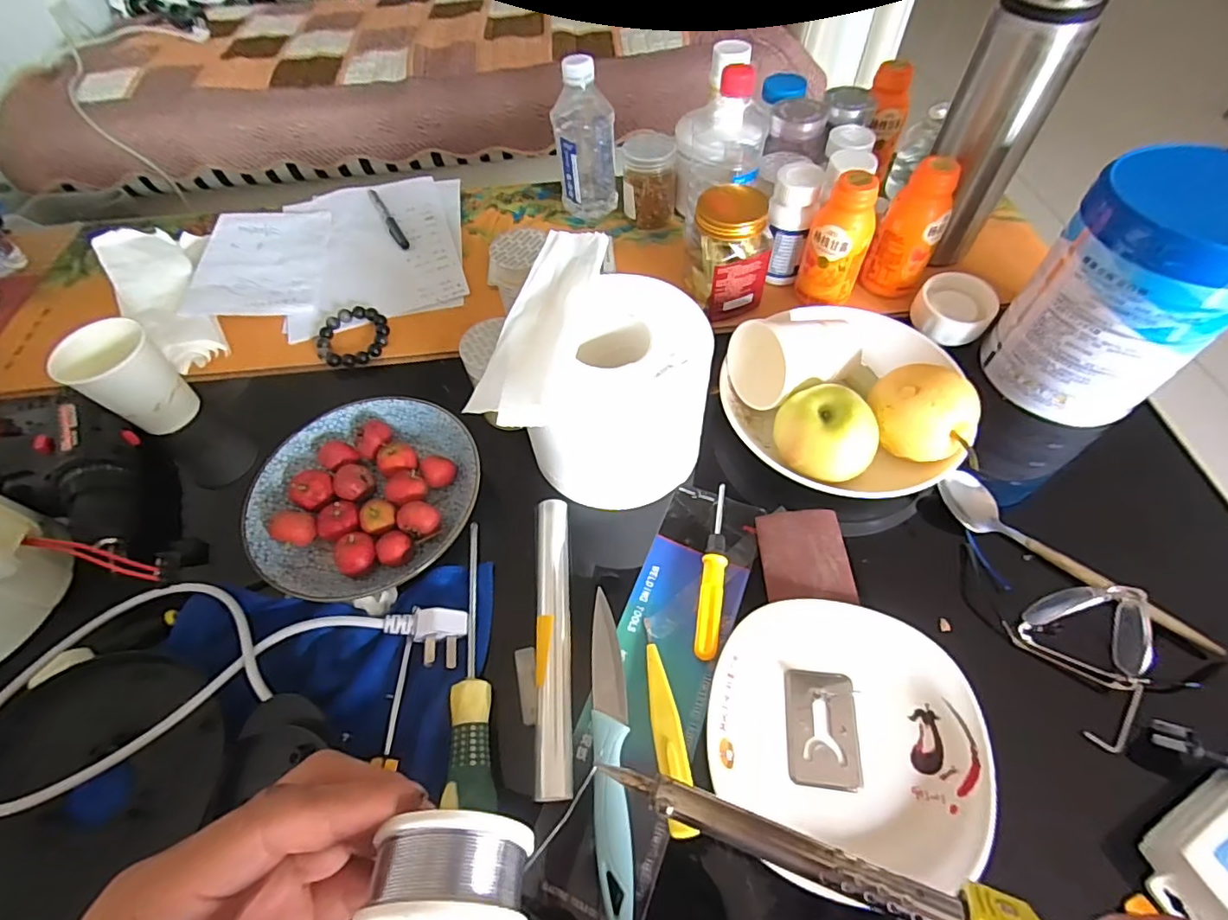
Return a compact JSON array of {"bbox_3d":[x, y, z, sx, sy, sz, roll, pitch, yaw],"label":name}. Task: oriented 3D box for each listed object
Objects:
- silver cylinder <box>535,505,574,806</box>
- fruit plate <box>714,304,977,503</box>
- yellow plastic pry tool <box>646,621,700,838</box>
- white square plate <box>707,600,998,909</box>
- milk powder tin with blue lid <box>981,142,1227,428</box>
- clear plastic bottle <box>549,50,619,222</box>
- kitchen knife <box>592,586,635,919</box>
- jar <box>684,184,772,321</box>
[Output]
[{"bbox_3d":[-0.042,0.118,0.377,0.022,0.015,0.199,-5,57,0],"label":"silver cylinder"},{"bbox_3d":[0.182,-0.057,0.441,0.174,0.076,0.162,-1,57,2],"label":"fruit plate"},{"bbox_3d":[0.033,0.165,0.347,0.019,0.010,0.125,-9,57,-2],"label":"yellow plastic pry tool"},{"bbox_3d":[0.143,0.168,0.342,0.160,0.018,0.157,5,58,6],"label":"white square plate"},{"bbox_3d":[0.393,-0.124,0.418,0.102,0.175,0.122,-36,62,-18],"label":"milk powder tin with blue lid"},{"bbox_3d":[-0.032,-0.354,0.603,0.066,0.151,0.048,-10,57,-3],"label":"clear plastic bottle"},{"bbox_3d":[-0.002,0.178,0.343,0.023,0.009,0.188,-2,57,2],"label":"kitchen knife"},{"bbox_3d":[0.107,-0.199,0.516,0.069,0.099,0.071,-1,57,2],"label":"jar"}]

